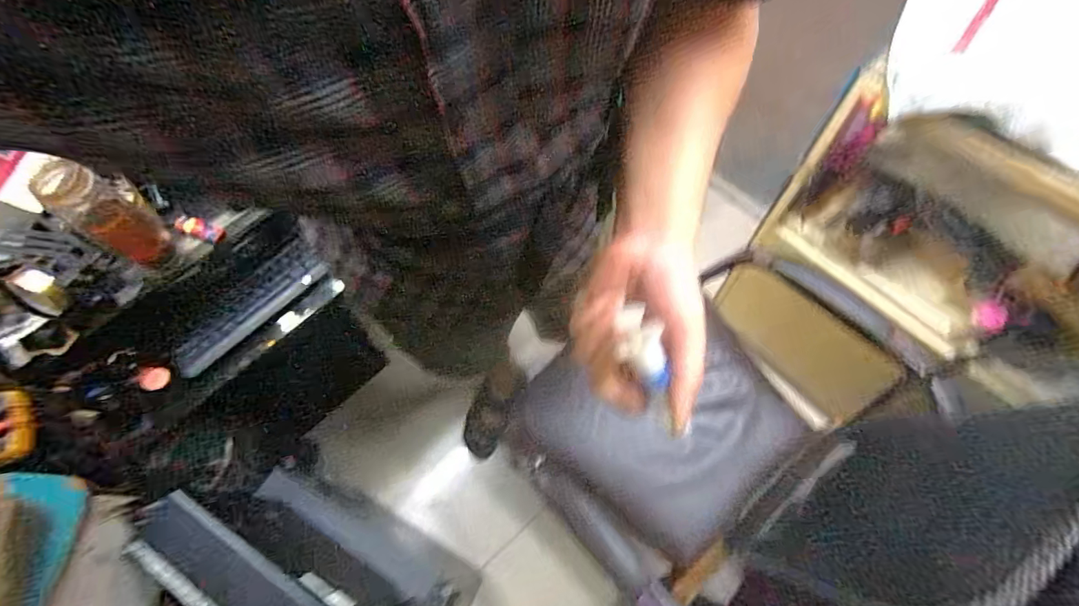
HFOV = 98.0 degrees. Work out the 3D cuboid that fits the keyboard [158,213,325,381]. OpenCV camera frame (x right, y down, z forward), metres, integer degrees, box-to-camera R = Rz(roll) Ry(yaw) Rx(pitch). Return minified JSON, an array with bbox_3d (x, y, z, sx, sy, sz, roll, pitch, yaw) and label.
[{"bbox_3d":[-0.492,-0.017,0.768,0.272,0.015,0.117,-45,113,-15],"label":"keyboard"}]

